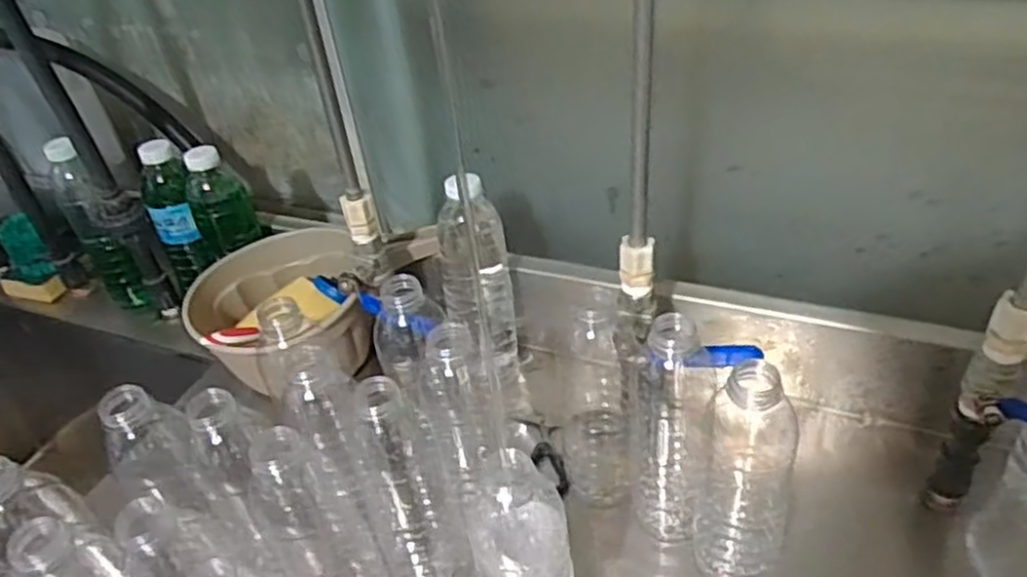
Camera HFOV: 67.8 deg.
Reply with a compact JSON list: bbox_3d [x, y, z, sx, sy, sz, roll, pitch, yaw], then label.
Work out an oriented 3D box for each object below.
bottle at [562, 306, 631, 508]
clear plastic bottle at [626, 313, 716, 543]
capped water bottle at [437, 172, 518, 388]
[{"bbox_3d":[0.064,0.088,0.603,0.050,0.198,0.051,-6,38,1],"label":"bottle"},{"bbox_3d":[0.119,0.097,0.576,0.064,0.206,0.071,-5,38,3],"label":"clear plastic bottle"},{"bbox_3d":[-0.033,-0.004,0.708,0.061,0.208,0.058,-7,38,-1],"label":"capped water bottle"}]

